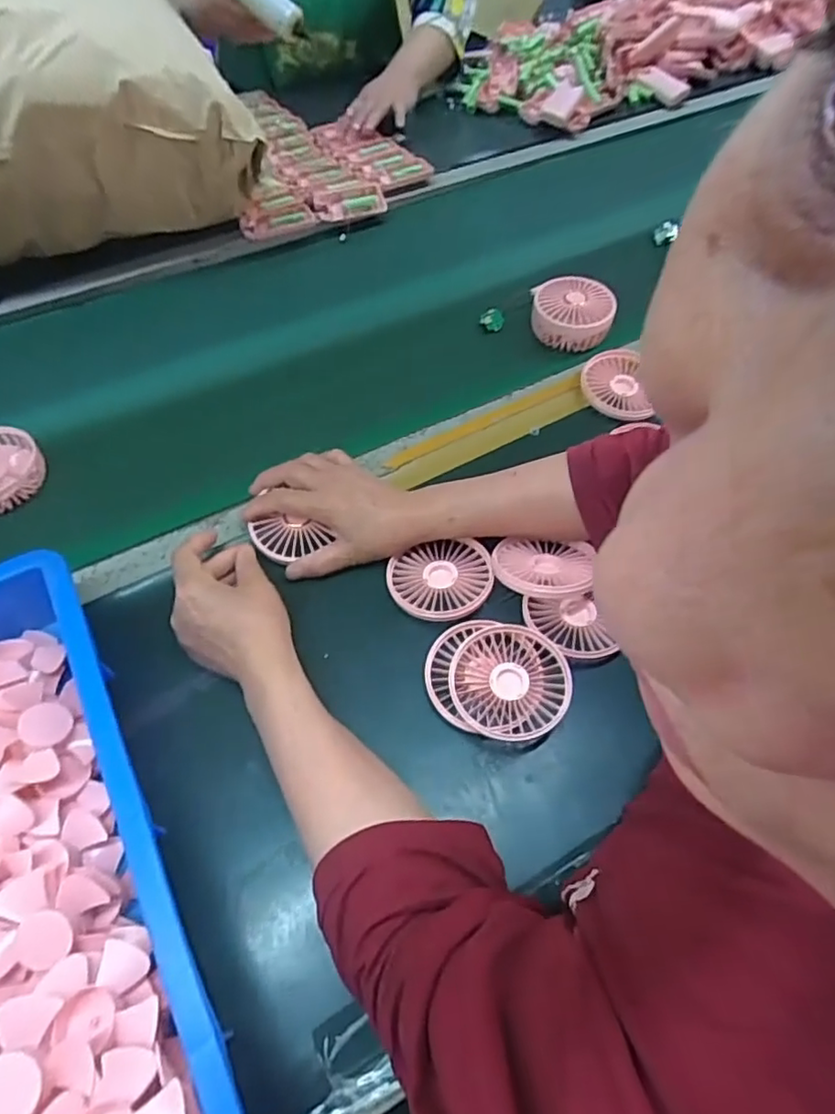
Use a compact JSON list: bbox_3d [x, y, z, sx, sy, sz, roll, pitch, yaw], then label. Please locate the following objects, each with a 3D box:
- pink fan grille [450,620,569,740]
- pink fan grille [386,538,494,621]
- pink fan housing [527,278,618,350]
[{"bbox_3d":[0.070,0.096,0.466,0.086,0.018,0.087,-2,59,3],"label":"pink fan grille"},{"bbox_3d":[0.021,0.020,0.516,0.086,0.014,0.076,-17,57,-10],"label":"pink fan grille"},{"bbox_3d":[0.174,-0.273,0.686,0.092,0.040,0.079,3,56,3],"label":"pink fan housing"}]

